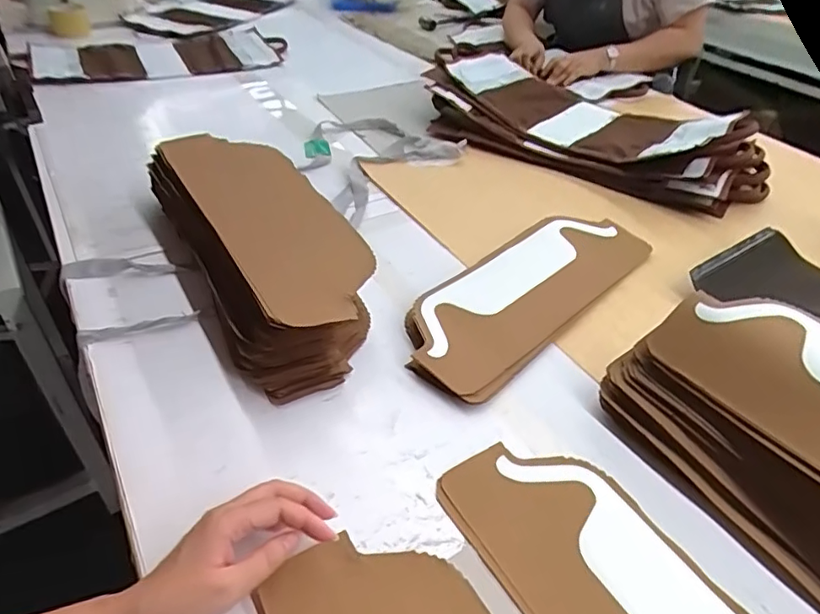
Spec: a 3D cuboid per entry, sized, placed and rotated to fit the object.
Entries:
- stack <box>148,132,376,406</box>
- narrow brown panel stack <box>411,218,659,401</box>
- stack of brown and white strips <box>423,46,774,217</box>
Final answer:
[{"bbox_3d":[-0.183,-0.079,0.677,0.175,0.108,0.431,-18,45,-24],"label":"stack"},{"bbox_3d":[0.150,-0.026,0.690,0.141,0.025,0.397,34,48,30],"label":"narrow brown panel stack"},{"bbox_3d":[0.304,-0.329,1.002,0.630,0.095,0.248,26,45,24],"label":"stack of brown and white strips"}]

